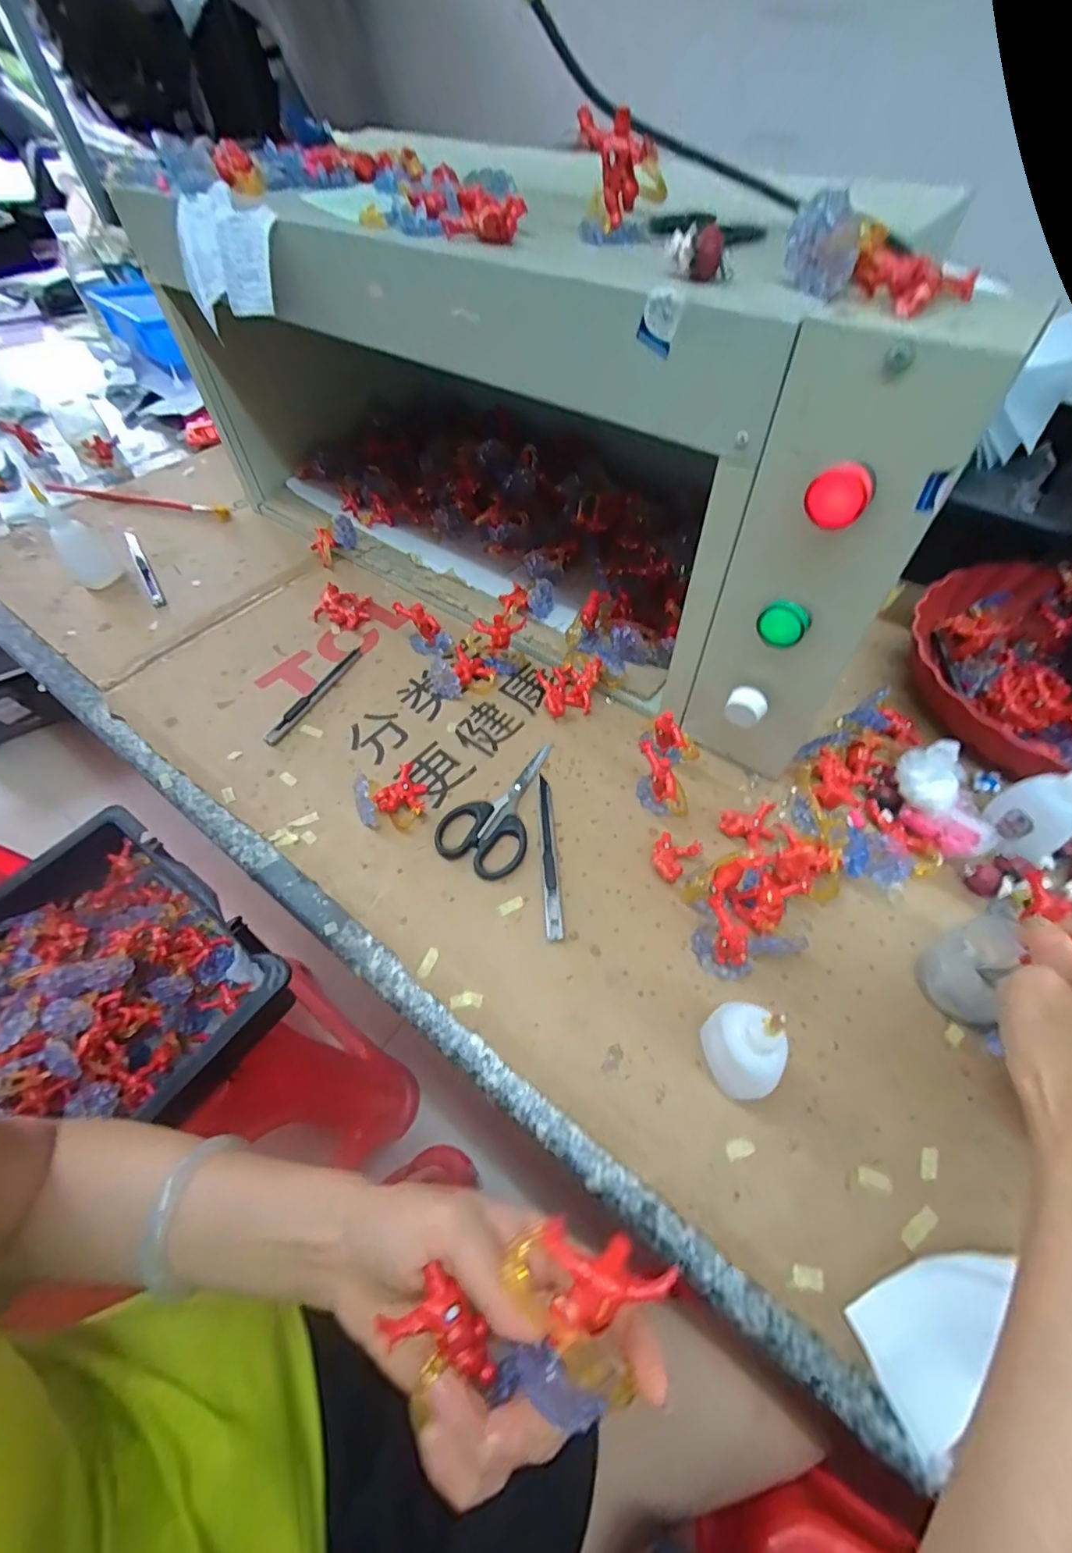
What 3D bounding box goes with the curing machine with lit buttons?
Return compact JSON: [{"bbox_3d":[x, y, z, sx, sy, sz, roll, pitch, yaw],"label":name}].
[{"bbox_3d":[-0.005,-0.299,0.465,0.629,0.282,0.244,32,61,22],"label":"curing machine with lit buttons"}]

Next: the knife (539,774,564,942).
[{"bbox_3d":[0.009,0.052,0.392,0.011,0.009,0.129,-3,55,-1],"label":"knife"}]

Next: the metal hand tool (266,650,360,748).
[{"bbox_3d":[-0.194,-0.075,0.489,0.011,0.011,0.123,20,58,15],"label":"metal hand tool"}]

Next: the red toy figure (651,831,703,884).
[{"bbox_3d":[0.094,0.056,0.385,0.028,0.016,0.035,31,61,21],"label":"red toy figure"}]

